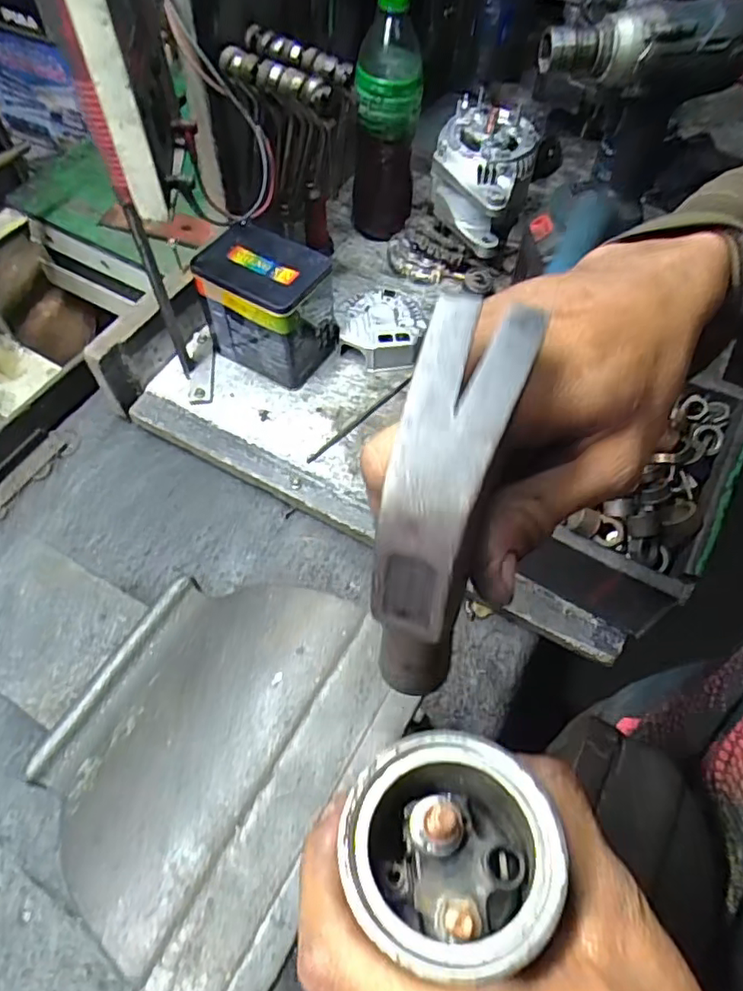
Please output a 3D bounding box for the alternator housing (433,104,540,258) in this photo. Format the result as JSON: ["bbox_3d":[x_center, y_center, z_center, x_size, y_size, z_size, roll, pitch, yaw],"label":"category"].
[{"bbox_3d":[0.140,-0.396,0.761,0.124,0.114,0.151,16,60,8],"label":"alternator housing"}]

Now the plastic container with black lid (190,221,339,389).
[{"bbox_3d":[-0.114,-0.209,0.671,0.128,0.127,0.096,30,63,16],"label":"plastic container with black lid"}]

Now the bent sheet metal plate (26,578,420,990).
[{"bbox_3d":[-0.090,0.123,0.317,0.195,0.023,0.178,11,58,39],"label":"bent sheet metal plate"}]

